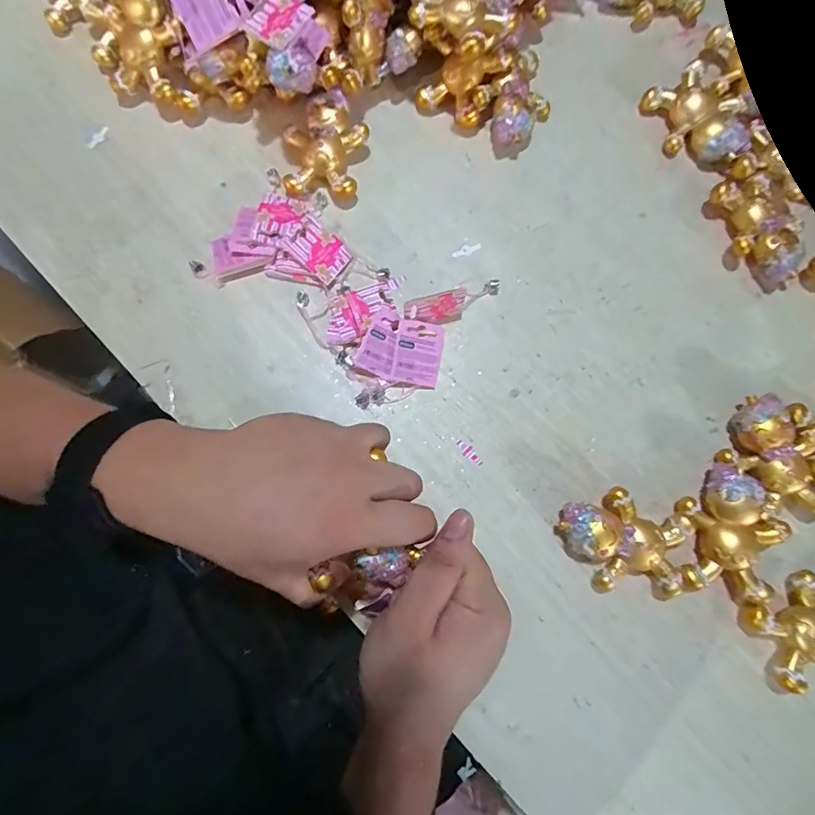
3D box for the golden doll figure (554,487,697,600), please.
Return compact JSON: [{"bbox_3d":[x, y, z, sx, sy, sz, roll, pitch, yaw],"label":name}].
[{"bbox_3d":[0.190,0.121,0.409,0.111,0.030,0.086,14,80,2],"label":"golden doll figure"}]

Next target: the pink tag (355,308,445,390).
[{"bbox_3d":[-0.003,-0.055,0.444,0.077,0.019,0.064,20,80,3],"label":"pink tag"}]

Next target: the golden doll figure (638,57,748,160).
[{"bbox_3d":[0.306,-0.305,0.488,0.075,0.036,0.107,-20,80,-4],"label":"golden doll figure"}]

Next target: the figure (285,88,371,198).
[{"bbox_3d":[-0.086,-0.266,0.476,0.083,0.040,0.100,9,79,1],"label":"figure"}]

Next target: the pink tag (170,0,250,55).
[{"bbox_3d":[-0.184,-0.366,0.425,0.071,0.011,0.048,-11,119,25],"label":"pink tag"}]

